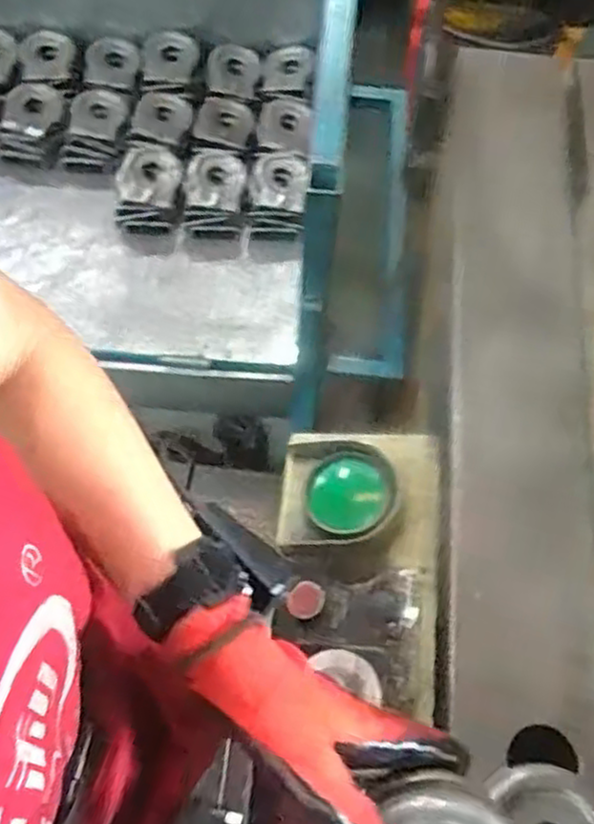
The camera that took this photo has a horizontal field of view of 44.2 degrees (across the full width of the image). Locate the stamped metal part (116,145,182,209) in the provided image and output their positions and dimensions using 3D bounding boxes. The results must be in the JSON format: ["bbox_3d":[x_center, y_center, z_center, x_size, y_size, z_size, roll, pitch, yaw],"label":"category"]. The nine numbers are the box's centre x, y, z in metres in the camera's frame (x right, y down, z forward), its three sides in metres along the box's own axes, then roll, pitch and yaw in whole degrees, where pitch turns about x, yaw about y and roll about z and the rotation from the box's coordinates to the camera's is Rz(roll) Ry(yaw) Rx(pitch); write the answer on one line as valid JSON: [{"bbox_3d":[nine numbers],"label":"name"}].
[{"bbox_3d":[-0.249,-0.392,1.226,0.110,0.024,0.104,0,81,0],"label":"stamped metal part"}]

